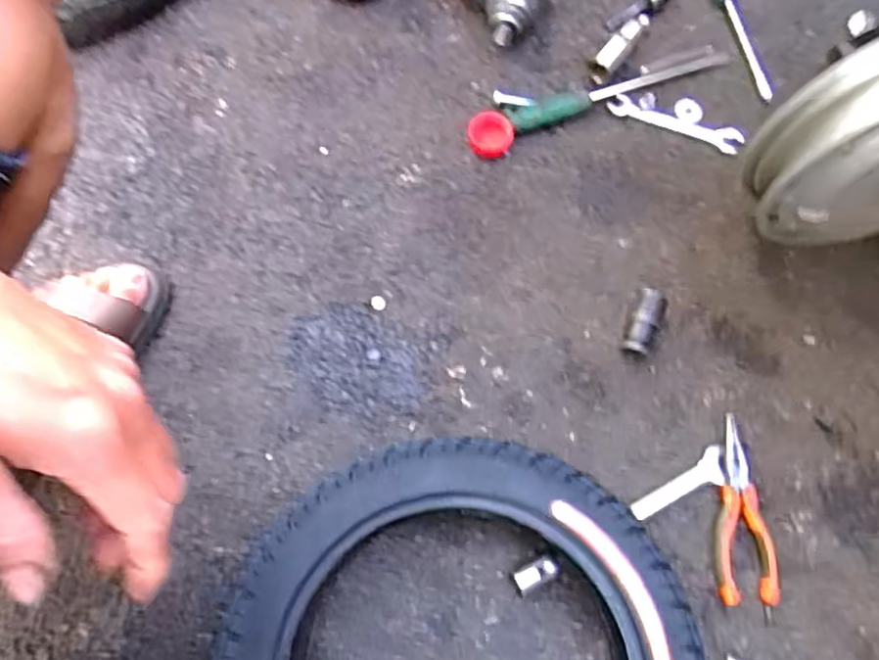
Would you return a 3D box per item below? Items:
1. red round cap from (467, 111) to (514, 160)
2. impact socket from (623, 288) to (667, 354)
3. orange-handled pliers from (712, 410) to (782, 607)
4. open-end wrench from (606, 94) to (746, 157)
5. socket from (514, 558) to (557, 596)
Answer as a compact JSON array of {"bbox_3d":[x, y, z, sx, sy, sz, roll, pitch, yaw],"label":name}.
[{"bbox_3d":[0.054,-0.210,0.702,0.046,0.012,0.051,-33,74,-10],"label":"red round cap"},{"bbox_3d":[0.196,-0.006,0.628,0.028,0.031,0.065,22,72,8],"label":"impact socket"},{"bbox_3d":[0.262,0.155,0.573,0.053,0.025,0.154,1,71,1],"label":"orange-handled pliers"},{"bbox_3d":[0.255,-0.224,0.714,0.142,0.012,0.029,24,73,8],"label":"open-end wrench"},{"bbox_3d":[0.081,0.208,0.559,0.037,0.023,0.019,-30,73,-10],"label":"socket"}]

